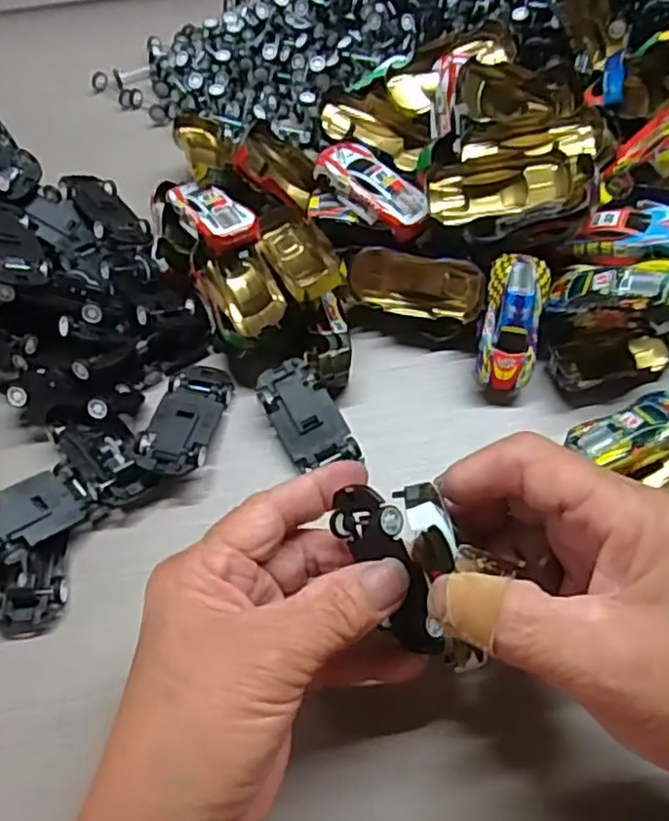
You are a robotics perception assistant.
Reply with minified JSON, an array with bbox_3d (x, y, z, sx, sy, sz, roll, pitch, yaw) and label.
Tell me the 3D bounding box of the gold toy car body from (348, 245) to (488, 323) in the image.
[{"bbox_3d":[0.039,-0.061,0.336,0.064,0.017,0.030,6,105,-2],"label":"gold toy car body"}]

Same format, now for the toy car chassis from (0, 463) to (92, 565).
[{"bbox_3d":[-0.131,0.044,0.292,0.031,0.008,0.050,44,46,10],"label":"toy car chassis"}]

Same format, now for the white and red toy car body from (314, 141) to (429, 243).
[{"bbox_3d":[0.019,-0.107,0.336,0.029,0.019,0.061,-39,68,-17],"label":"white and red toy car body"}]

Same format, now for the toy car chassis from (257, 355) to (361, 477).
[{"bbox_3d":[-0.013,0.004,0.321,0.030,0.014,0.055,-28,65,-13],"label":"toy car chassis"}]

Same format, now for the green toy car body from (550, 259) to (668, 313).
[{"bbox_3d":[0.125,-0.054,0.308,0.056,0.015,0.023,7,59,45],"label":"green toy car body"}]

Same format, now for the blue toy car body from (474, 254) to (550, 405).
[{"bbox_3d":[0.083,-0.038,0.325,0.028,0.016,0.069,8,97,3],"label":"blue toy car body"}]

